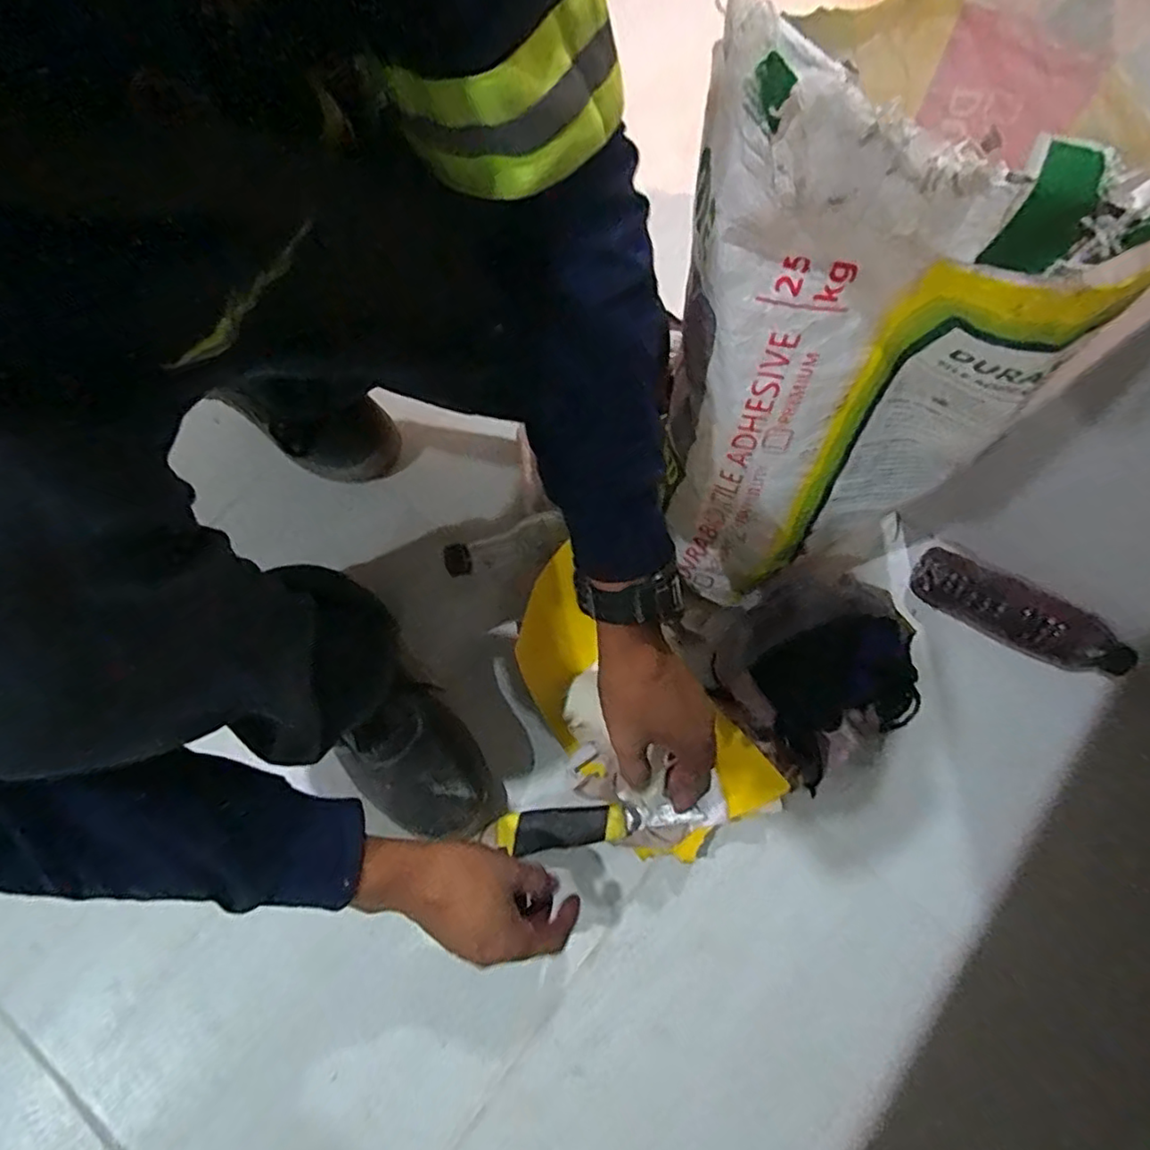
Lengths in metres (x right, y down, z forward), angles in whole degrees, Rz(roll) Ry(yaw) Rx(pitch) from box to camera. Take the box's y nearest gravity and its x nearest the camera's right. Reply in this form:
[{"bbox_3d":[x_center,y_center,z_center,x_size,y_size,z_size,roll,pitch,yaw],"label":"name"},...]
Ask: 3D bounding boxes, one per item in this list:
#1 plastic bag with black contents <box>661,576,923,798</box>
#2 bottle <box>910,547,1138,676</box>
[{"bbox_3d":[0.237,0.097,0.621,0.186,0.086,0.186,-29,76,-7],"label":"plastic bag with black contents"},{"bbox_3d":[0.461,0.046,0.654,0.217,0.056,0.059,29,77,8],"label":"bottle"}]

